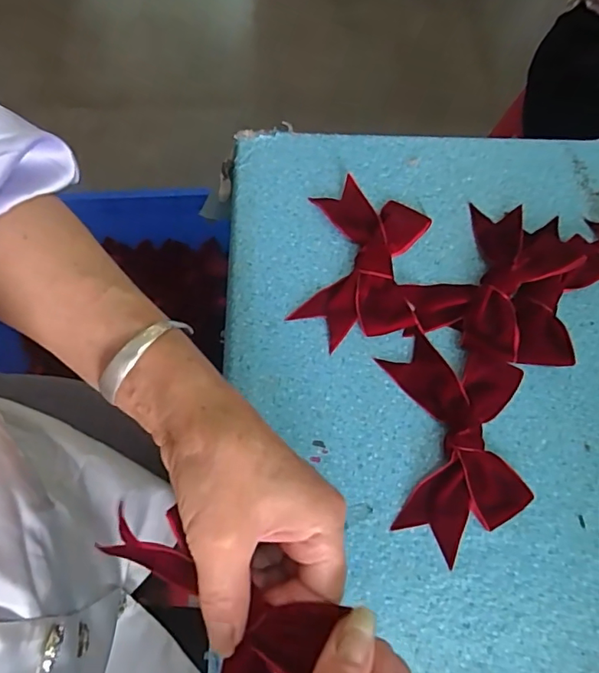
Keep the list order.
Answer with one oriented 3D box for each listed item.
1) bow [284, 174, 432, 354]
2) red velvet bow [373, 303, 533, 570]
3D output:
[{"bbox_3d":[0.048,-0.056,0.393,0.087,0.012,0.134,12,67,3],"label":"bow"},{"bbox_3d":[0.108,0.061,0.344,0.091,0.018,0.152,-1,67,-3],"label":"red velvet bow"}]

